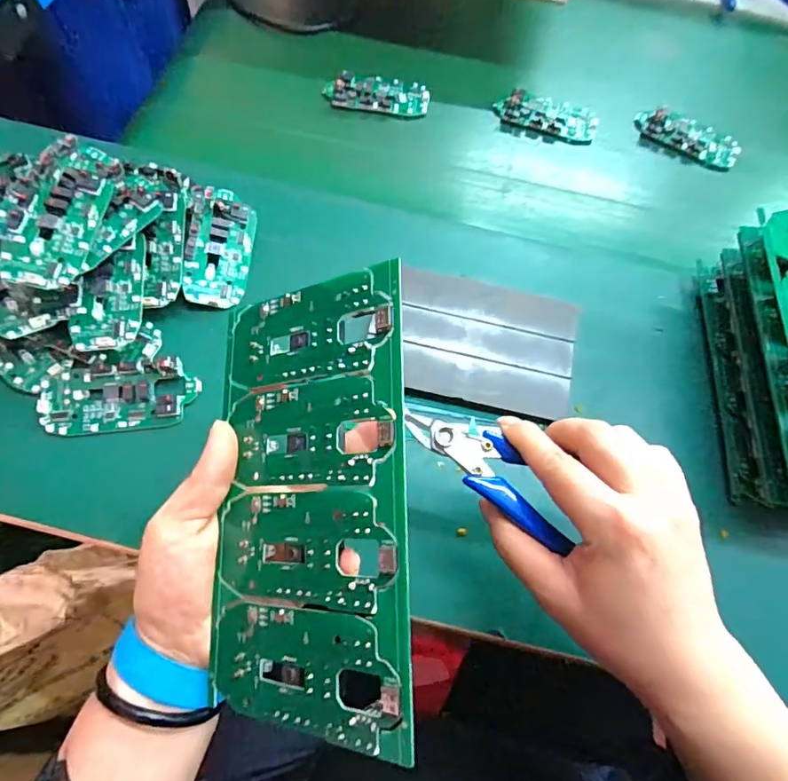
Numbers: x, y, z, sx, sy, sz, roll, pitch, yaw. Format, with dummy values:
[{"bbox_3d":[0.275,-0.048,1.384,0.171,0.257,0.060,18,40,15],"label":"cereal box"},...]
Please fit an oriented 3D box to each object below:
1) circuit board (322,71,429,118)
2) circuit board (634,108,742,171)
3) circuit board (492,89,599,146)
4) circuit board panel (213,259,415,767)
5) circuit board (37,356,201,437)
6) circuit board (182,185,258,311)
[{"bbox_3d":[-0.016,-0.285,0.479,0.097,0.017,0.043,4,66,-2],"label":"circuit board"},{"bbox_3d":[0.287,-0.249,0.490,0.100,0.015,0.047,26,67,7],"label":"circuit board"},{"bbox_3d":[0.148,-0.267,0.485,0.098,0.018,0.044,14,66,2],"label":"circuit board"},{"bbox_3d":[-0.039,0.044,0.221,0.105,0.004,0.189,-10,75,31],"label":"circuit board panel"},{"bbox_3d":[-0.184,0.004,0.333,0.099,0.019,0.044,-6,67,-7],"label":"circuit board"},{"bbox_3d":[-0.132,-0.110,0.382,0.047,0.006,0.096,6,75,-24],"label":"circuit board"}]

